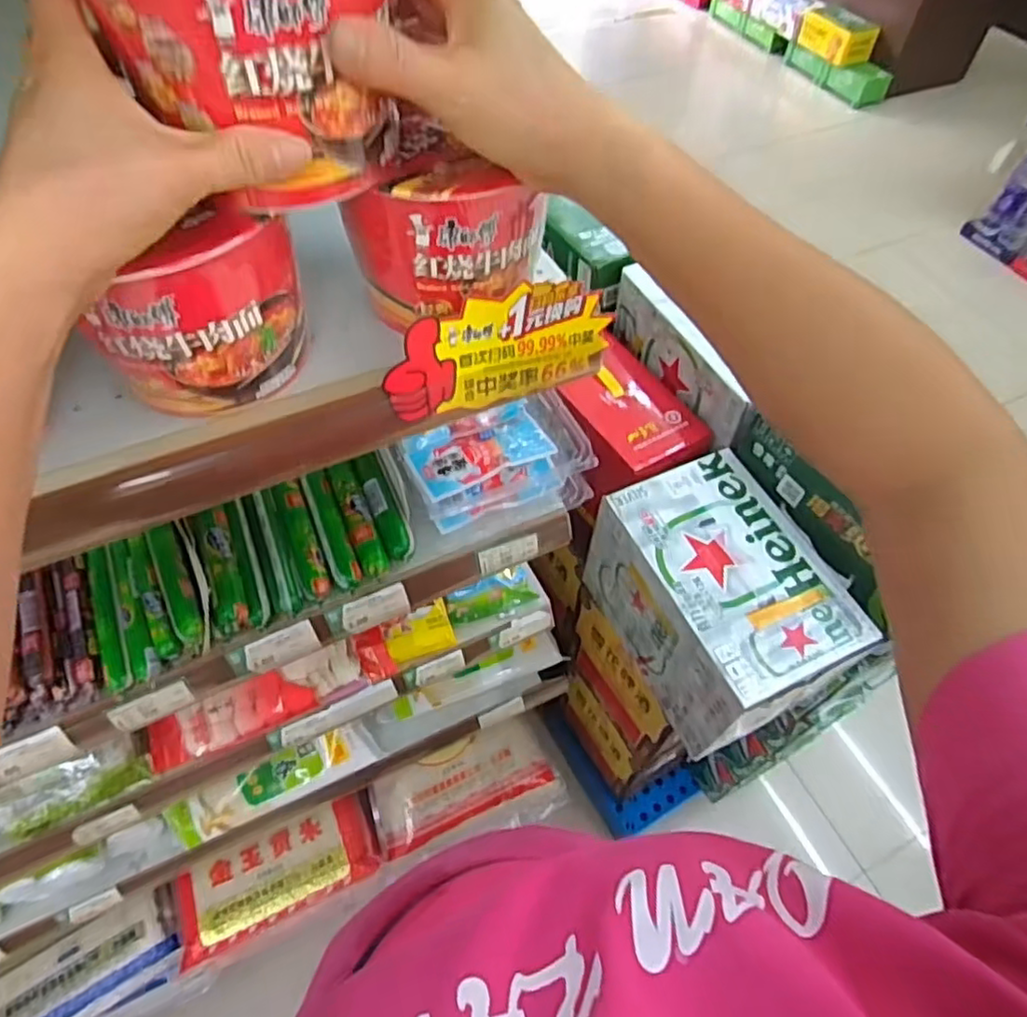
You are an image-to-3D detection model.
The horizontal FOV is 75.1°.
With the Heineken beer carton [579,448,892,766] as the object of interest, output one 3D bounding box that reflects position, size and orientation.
[{"bbox_3d":[0.237,0.115,0.800,0.174,0.194,0.276,-21,59,-15],"label":"Heineken beer carton"}]

